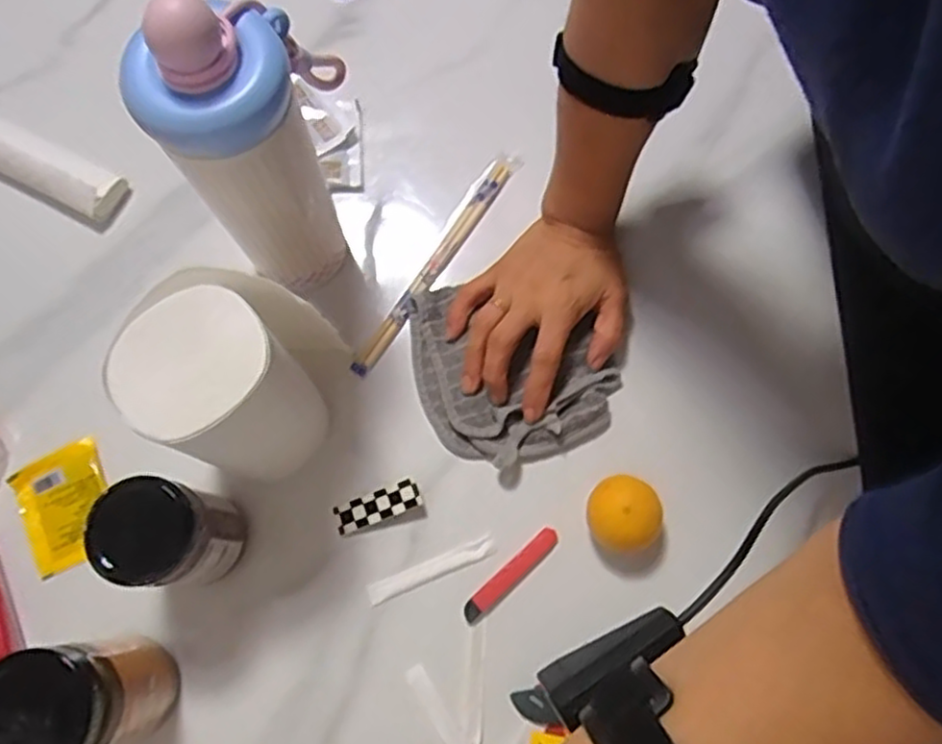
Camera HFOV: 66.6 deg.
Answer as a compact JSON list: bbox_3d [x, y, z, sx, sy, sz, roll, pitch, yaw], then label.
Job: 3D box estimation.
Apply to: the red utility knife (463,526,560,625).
[{"bbox_3d":[0.026,0.133,0.471,0.079,0.004,0.014,-41,78,-10],"label":"red utility knife"}]

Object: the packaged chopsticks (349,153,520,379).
[{"bbox_3d":[-0.027,-0.085,0.537,0.020,0.007,0.206,32,77,9],"label":"packaged chopsticks"}]

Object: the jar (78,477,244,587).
[{"bbox_3d":[-0.179,0.100,0.437,0.058,0.103,0.056,0,74,0],"label":"jar"}]

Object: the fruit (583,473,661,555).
[{"bbox_3d":[0.097,0.094,0.466,0.046,0.039,0.046,-43,78,-11],"label":"fruit"}]

